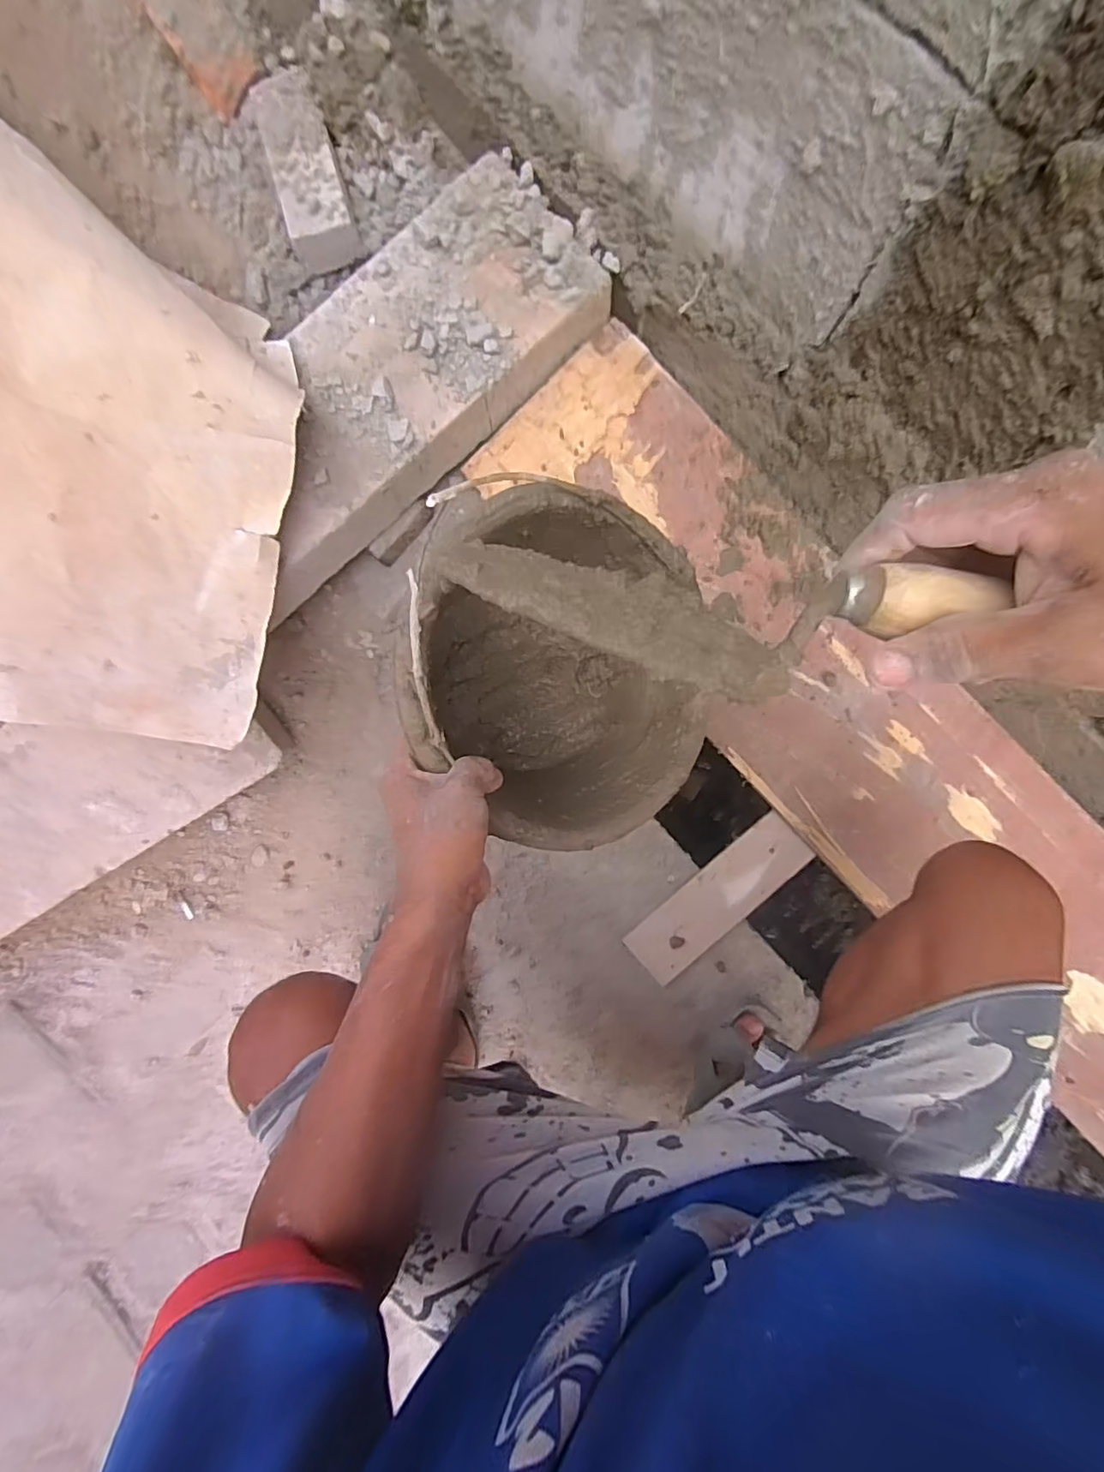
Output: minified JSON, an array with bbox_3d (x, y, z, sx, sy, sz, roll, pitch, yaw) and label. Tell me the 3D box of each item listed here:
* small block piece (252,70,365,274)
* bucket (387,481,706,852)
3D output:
[{"bbox_3d":[-0.293,-0.672,0.657,0.079,0.042,0.197,-15,101,-3],"label":"small block piece"},{"bbox_3d":[-0.011,-0.057,0.484,0.245,0.220,0.245,-4,97,-30],"label":"bucket"}]

